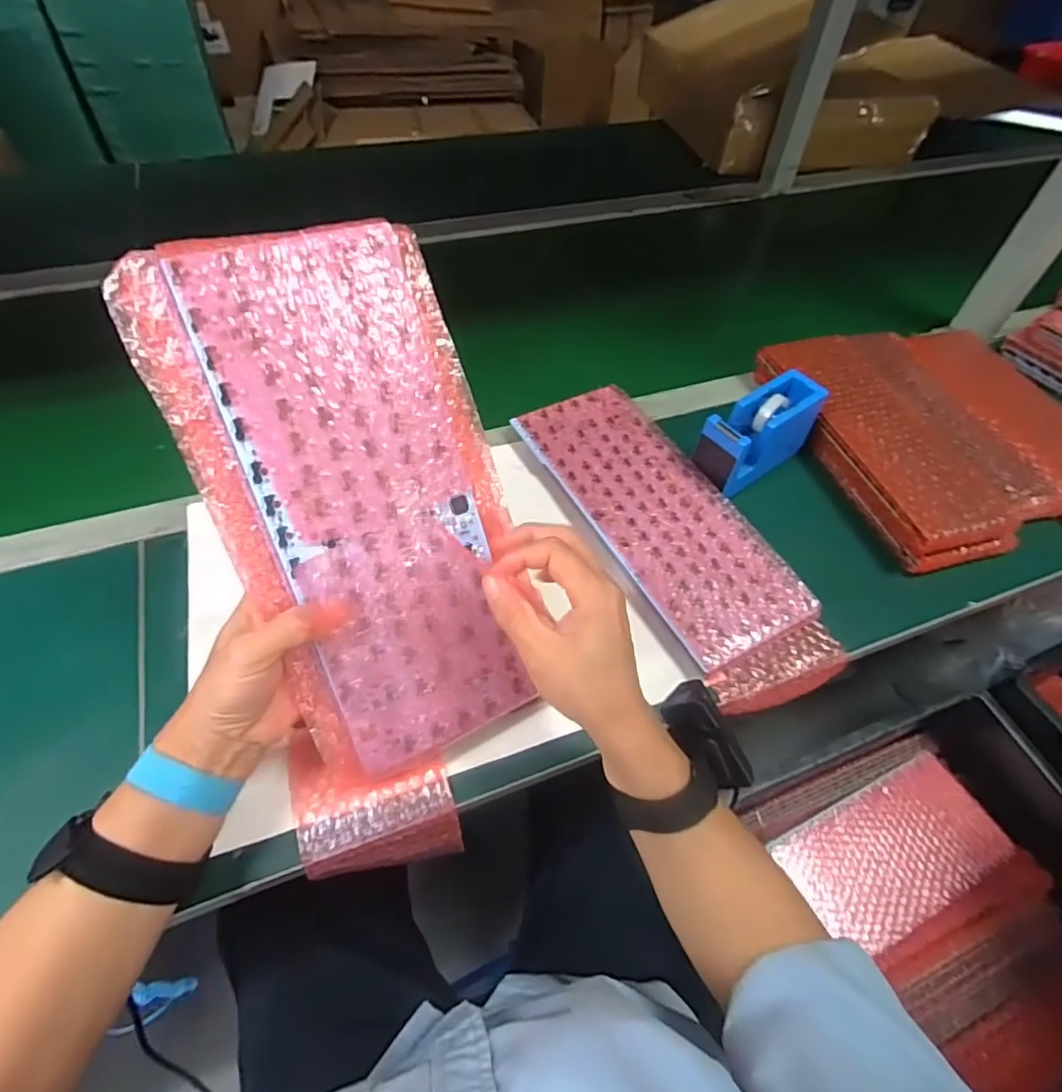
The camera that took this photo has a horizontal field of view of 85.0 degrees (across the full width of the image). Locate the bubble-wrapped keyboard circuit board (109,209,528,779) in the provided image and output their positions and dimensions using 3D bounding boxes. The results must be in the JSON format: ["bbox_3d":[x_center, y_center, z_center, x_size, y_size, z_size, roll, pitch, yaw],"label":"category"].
[{"bbox_3d":[-0.094,-0.019,0.345,0.159,0.310,0.020,-22,16,-16],"label":"bubble-wrapped keyboard circuit board"}]

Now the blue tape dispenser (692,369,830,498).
[{"bbox_3d":[0.219,-0.111,0.552,0.139,0.056,0.053,-33,63,-24],"label":"blue tape dispenser"}]

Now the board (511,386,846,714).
[{"bbox_3d":[0.119,-0.017,0.526,0.123,0.029,0.342,-23,59,-19],"label":"board"}]

